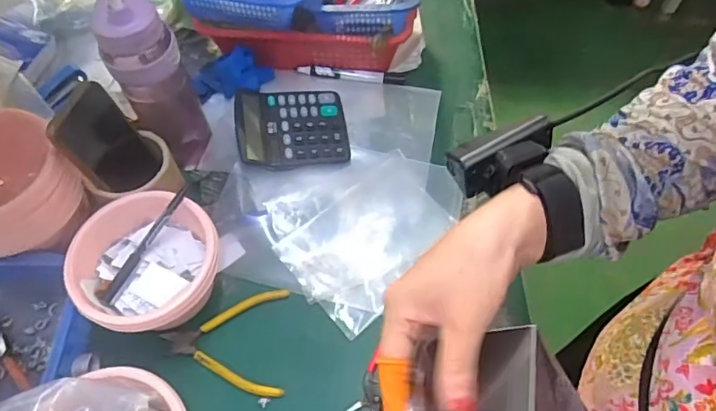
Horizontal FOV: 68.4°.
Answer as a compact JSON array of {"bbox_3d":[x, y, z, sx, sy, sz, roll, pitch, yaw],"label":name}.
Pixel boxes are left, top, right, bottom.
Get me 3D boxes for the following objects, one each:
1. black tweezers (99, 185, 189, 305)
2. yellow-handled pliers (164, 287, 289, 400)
[{"bbox_3d":[-0.229,0.041,0.569,0.011,0.013,0.149,30,80,17],"label":"black tweezers"},{"bbox_3d":[-0.148,0.154,0.591,0.133,0.009,0.119,-2,58,-2],"label":"yellow-handled pliers"}]

